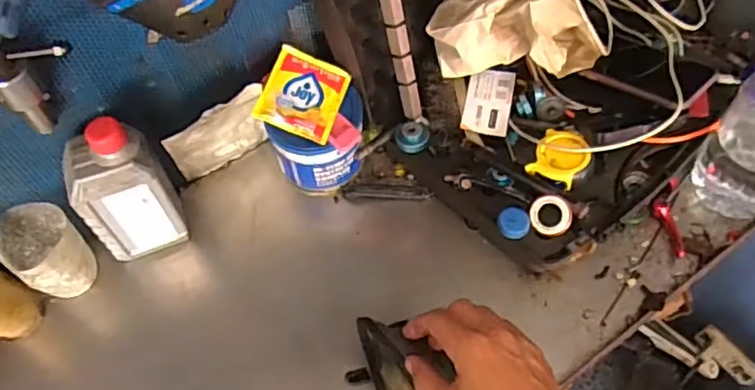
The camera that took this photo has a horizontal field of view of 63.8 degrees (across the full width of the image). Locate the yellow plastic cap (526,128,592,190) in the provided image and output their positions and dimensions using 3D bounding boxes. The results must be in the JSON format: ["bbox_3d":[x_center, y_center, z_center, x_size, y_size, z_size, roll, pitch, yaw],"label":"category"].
[{"bbox_3d":[0.186,-0.038,0.614,0.050,0.024,0.059,28,65,19],"label":"yellow plastic cap"}]

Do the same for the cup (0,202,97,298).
[{"bbox_3d":[-0.324,0.063,0.615,0.068,0.111,0.068,-2,59,3],"label":"cup"}]

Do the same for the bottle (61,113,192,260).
[{"bbox_3d":[-0.249,0.001,0.604,0.086,0.190,0.049,-21,60,-8],"label":"bottle"}]

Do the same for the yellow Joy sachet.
[{"bbox_3d":[-0.076,-0.105,0.629,0.079,0.006,0.092,20,65,-6],"label":"yellow Joy sachet"}]

